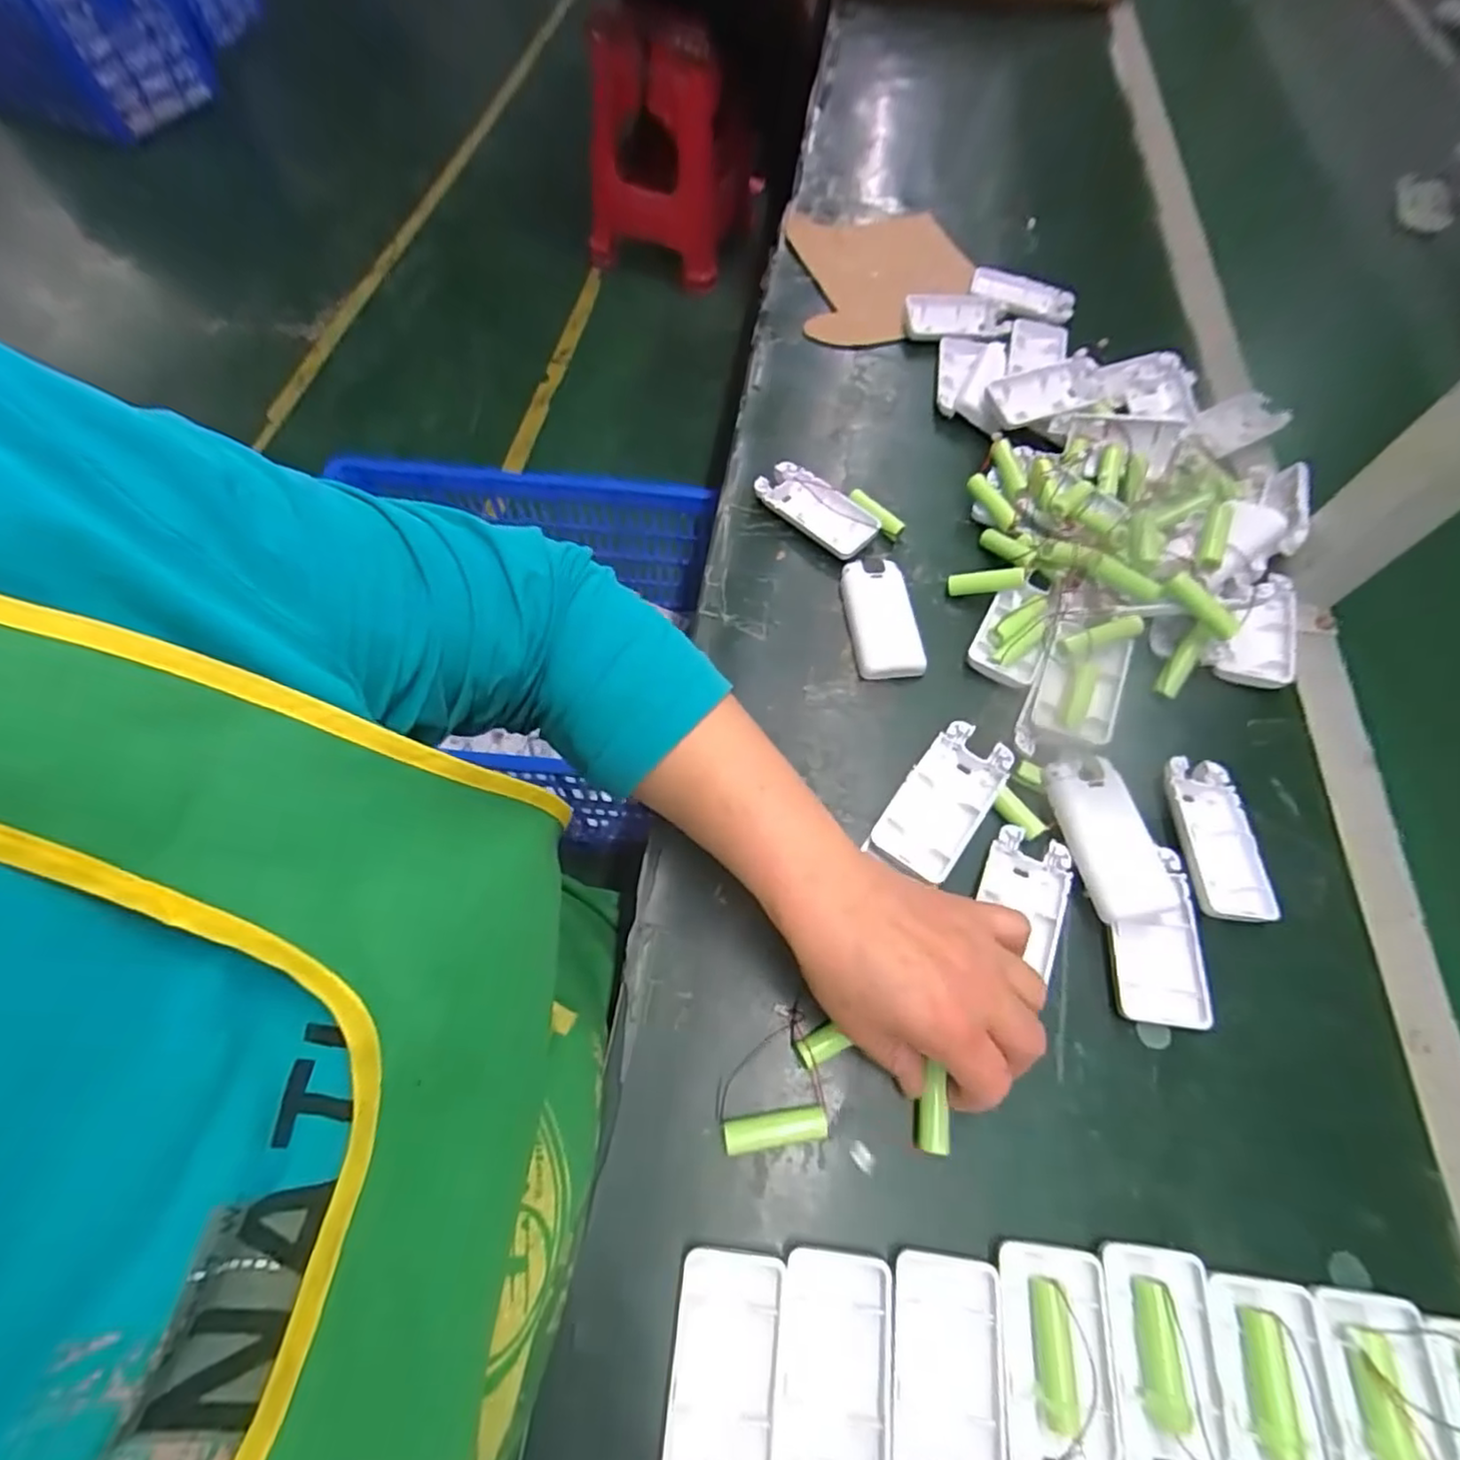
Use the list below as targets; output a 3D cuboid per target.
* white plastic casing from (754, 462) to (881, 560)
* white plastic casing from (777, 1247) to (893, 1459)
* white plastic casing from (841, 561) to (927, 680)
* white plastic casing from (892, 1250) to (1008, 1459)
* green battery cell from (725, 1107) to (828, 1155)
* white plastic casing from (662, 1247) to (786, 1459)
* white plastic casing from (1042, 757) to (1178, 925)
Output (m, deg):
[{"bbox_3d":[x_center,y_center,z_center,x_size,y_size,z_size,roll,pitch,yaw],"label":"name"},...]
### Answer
[{"bbox_3d":[0.062,-0.162,0.483,0.093,0.015,0.041,41,69,17],"label":"white plastic casing"},{"bbox_3d":[0.043,0.275,0.273,0.043,0.014,0.092,6,63,1],"label":"white plastic casing"},{"bbox_3d":[0.101,-0.075,0.443,0.043,0.013,0.089,-6,64,-5],"label":"white plastic casing"},{"bbox_3d":[0.091,0.277,0.275,0.044,0.016,0.093,7,63,2],"label":"white plastic casing"},{"bbox_3d":[0.022,0.194,0.318,0.050,0.011,0.014,-8,64,-5],"label":"green battery cell"},{"bbox_3d":[-0.003,0.274,0.272,0.044,0.018,0.093,7,63,2],"label":"white plastic casing"},{"bbox_3d":[0.207,0.059,0.364,0.038,0.012,0.089,-24,67,22],"label":"white plastic casing"}]

